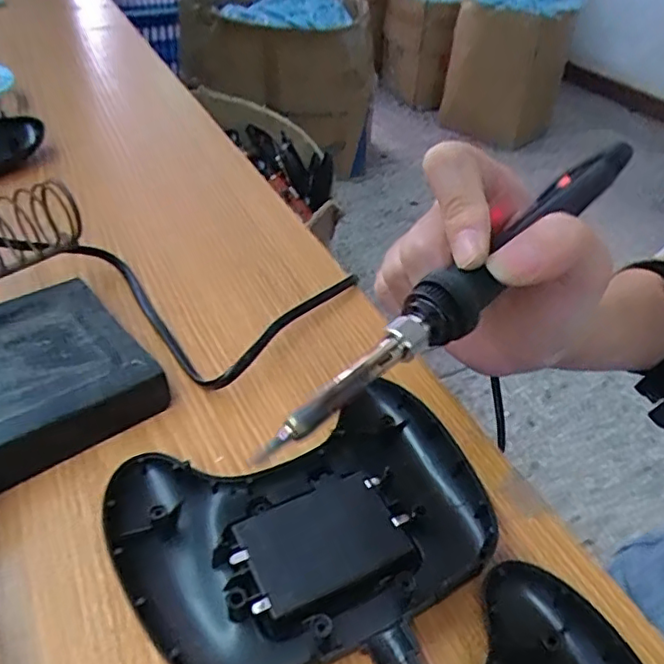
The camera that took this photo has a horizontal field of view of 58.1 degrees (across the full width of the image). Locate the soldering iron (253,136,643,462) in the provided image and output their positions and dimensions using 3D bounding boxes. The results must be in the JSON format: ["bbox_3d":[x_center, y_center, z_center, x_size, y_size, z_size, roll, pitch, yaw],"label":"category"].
[{"bbox_3d":[0.052,-0.023,0.201,0.015,0.018,0.197,34,58,30],"label":"soldering iron"}]

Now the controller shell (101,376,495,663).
[{"bbox_3d":[-0.006,0.069,0.202,0.120,0.018,0.096,-15,44,-22],"label":"controller shell"}]

